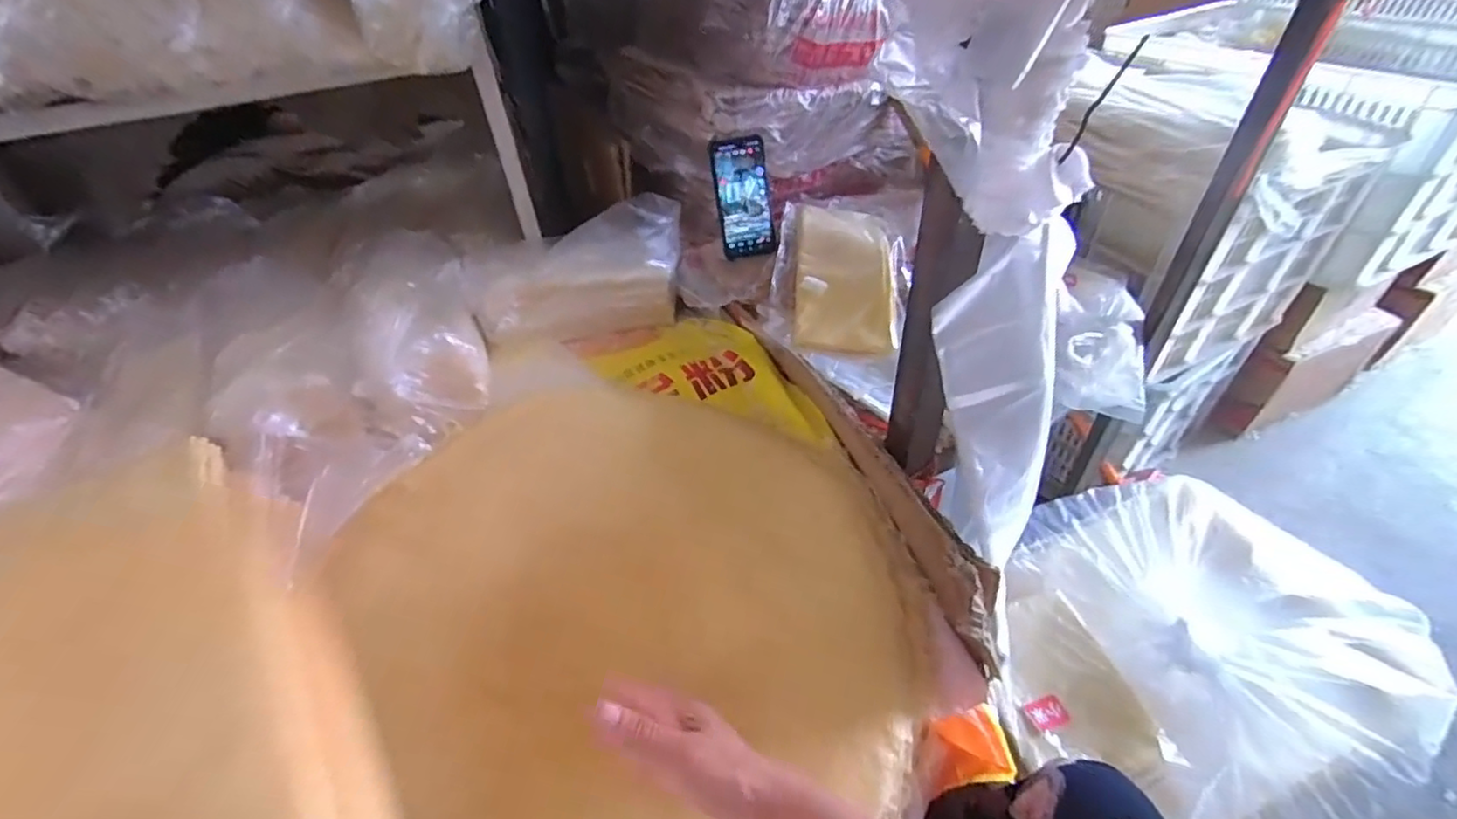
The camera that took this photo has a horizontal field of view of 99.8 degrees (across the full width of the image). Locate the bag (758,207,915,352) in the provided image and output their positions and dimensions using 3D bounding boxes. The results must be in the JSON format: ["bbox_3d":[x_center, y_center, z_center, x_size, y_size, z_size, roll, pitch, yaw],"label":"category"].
[{"bbox_3d":[0.141,-0.186,0.793,0.157,0.052,0.285,5,45,10],"label":"bag"}]

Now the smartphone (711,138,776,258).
[{"bbox_3d":[0.022,-0.294,0.853,0.074,0.159,0.017,-14,25,-9],"label":"smartphone"}]

